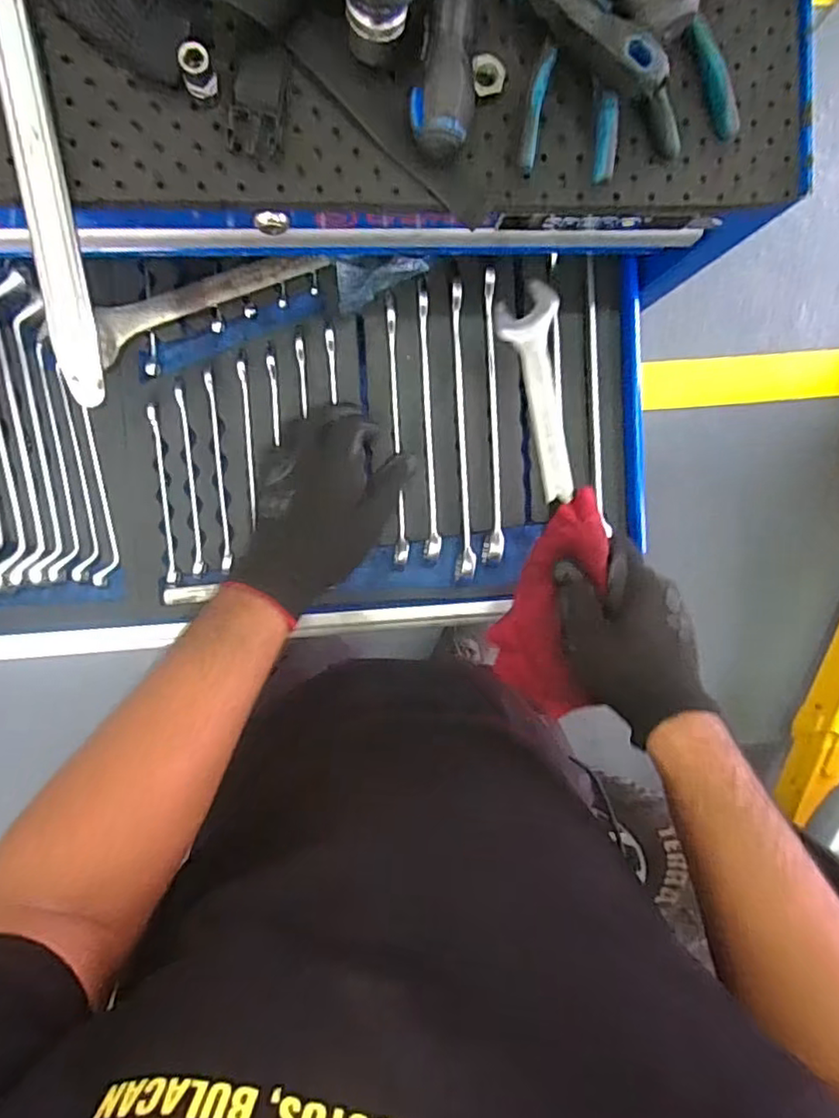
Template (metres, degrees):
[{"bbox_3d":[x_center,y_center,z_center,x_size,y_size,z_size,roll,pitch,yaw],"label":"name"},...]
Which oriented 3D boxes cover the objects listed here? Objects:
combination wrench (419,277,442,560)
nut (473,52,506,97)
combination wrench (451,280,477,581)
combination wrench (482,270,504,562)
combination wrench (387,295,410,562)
[{"bbox_3d":[0.008,-0.118,0.524,0.012,0.018,0.234,-3,92,-9],"label":"combination wrench"},{"bbox_3d":[0.040,-0.282,0.357,0.020,0.007,0.021,0,92,-9],"label":"nut"},{"bbox_3d":[0.038,-0.106,0.528,0.016,0.027,0.249,-2,92,-9],"label":"combination wrench"},{"bbox_3d":[0.064,-0.119,0.533,0.015,0.031,0.244,-1,92,-9],"label":"combination wrench"},{"bbox_3d":[-0.019,-0.110,0.526,0.012,0.016,0.228,-2,92,-9],"label":"combination wrench"}]

